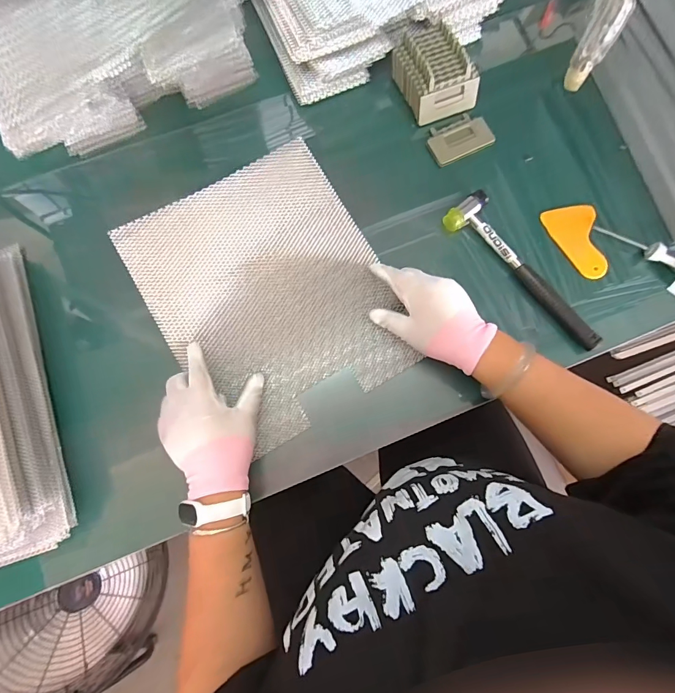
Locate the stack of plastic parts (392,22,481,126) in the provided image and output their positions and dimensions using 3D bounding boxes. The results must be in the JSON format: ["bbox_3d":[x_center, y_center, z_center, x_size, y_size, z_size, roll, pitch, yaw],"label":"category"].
[{"bbox_3d":[0.130,-0.372,0.530,0.088,0.049,0.115,-24,79,-4],"label":"stack of plastic parts"}]

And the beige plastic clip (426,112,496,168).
[{"bbox_3d":[0.167,-0.286,0.535,0.087,0.010,0.059,-24,79,-5],"label":"beige plastic clip"}]

